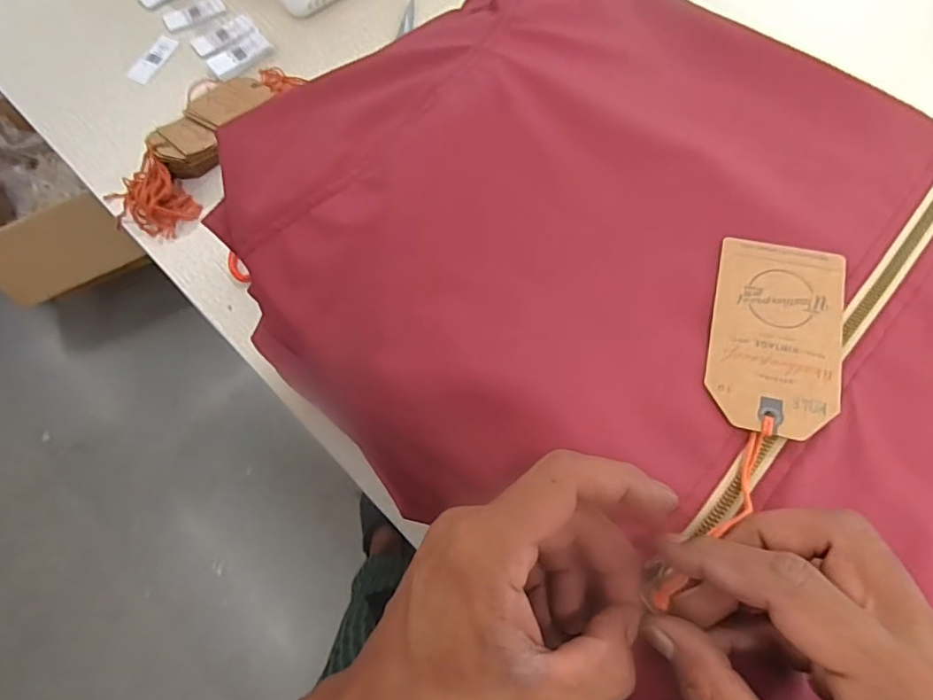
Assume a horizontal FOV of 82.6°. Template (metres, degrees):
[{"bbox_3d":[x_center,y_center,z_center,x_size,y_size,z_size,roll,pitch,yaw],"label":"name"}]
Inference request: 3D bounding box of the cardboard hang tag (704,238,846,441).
[{"bbox_3d":[0.151,-0.008,0.259,0.058,0.004,0.099,12,70,12],"label":"cardboard hang tag"}]

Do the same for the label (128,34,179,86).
[{"bbox_3d":[-0.425,-0.393,0.721,0.029,0.004,0.086,23,69,1],"label":"label"}]

